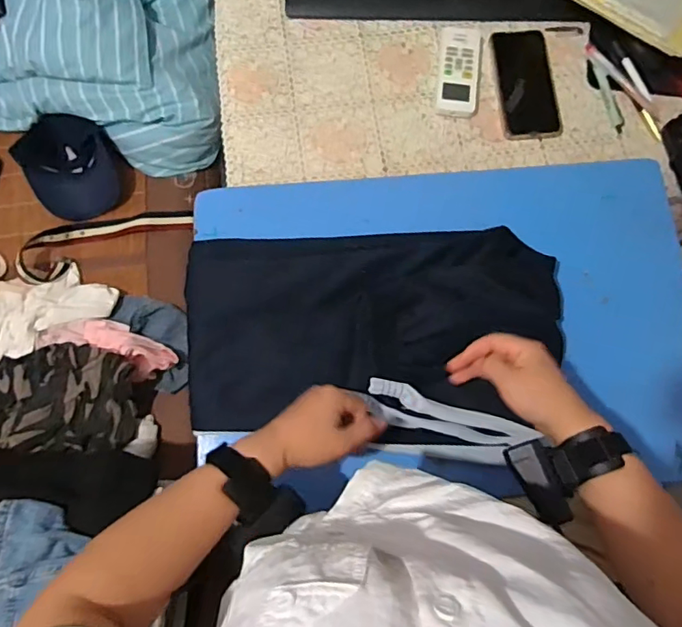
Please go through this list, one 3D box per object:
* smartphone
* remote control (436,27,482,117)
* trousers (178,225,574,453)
[{"bbox_3d":[0.255,-0.318,0.716,0.081,0.007,0.166,-4,76,-2],"label":"smartphone"},{"bbox_3d":[0.164,-0.339,0.718,0.054,0.017,0.139,7,76,1],"label":"remote control"},{"bbox_3d":[0.037,0.025,0.590,0.424,0.060,0.258,-3,76,-1],"label":"trousers"}]

